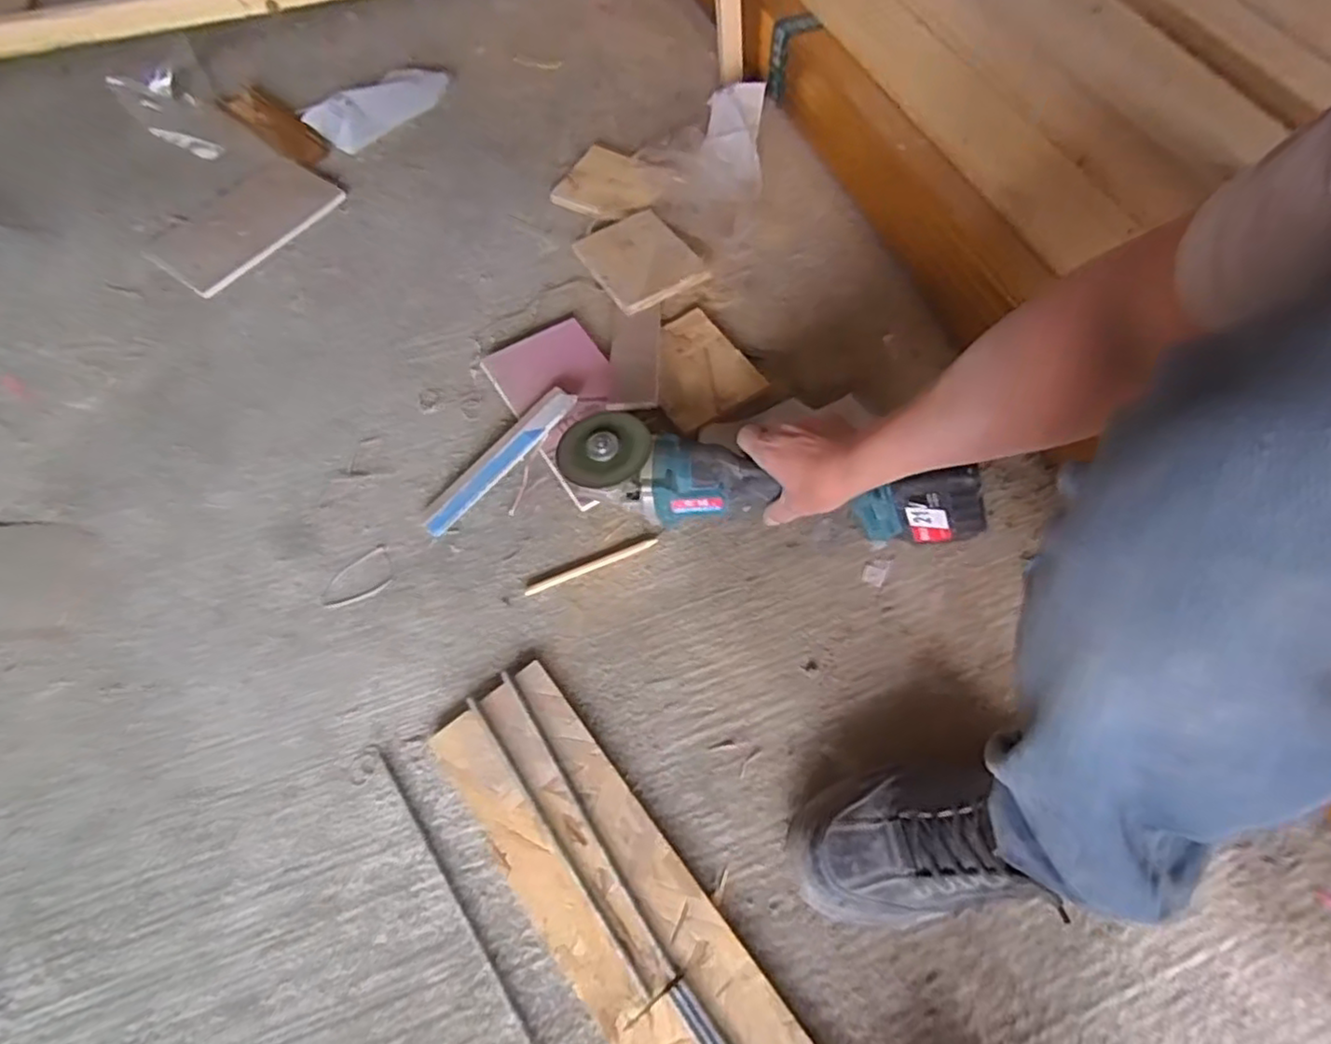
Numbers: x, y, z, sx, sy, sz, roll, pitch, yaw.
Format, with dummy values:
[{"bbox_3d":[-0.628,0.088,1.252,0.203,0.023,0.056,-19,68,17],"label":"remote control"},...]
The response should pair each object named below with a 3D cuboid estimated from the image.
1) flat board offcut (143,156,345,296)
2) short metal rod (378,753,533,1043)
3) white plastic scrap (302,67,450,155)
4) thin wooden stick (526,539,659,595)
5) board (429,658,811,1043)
[{"bbox_3d":[-0.534,-0.383,0.860,0.138,0.007,0.218,31,68,16],"label":"flat board offcut"},{"bbox_3d":[-0.157,0.287,0.511,0.007,0.004,0.260,-33,66,-14],"label":"short metal rod"},{"bbox_3d":[-0.395,-0.592,0.951,0.206,0.044,0.073,-39,68,-17],"label":"white plastic scrap"},{"bbox_3d":[-0.068,0.041,0.632,0.129,0.004,0.009,-21,64,-9],"label":"thin wooden stick"},{"bbox_3d":[0.037,0.364,0.460,0.108,0.017,0.613,-36,67,-16],"label":"board"}]

